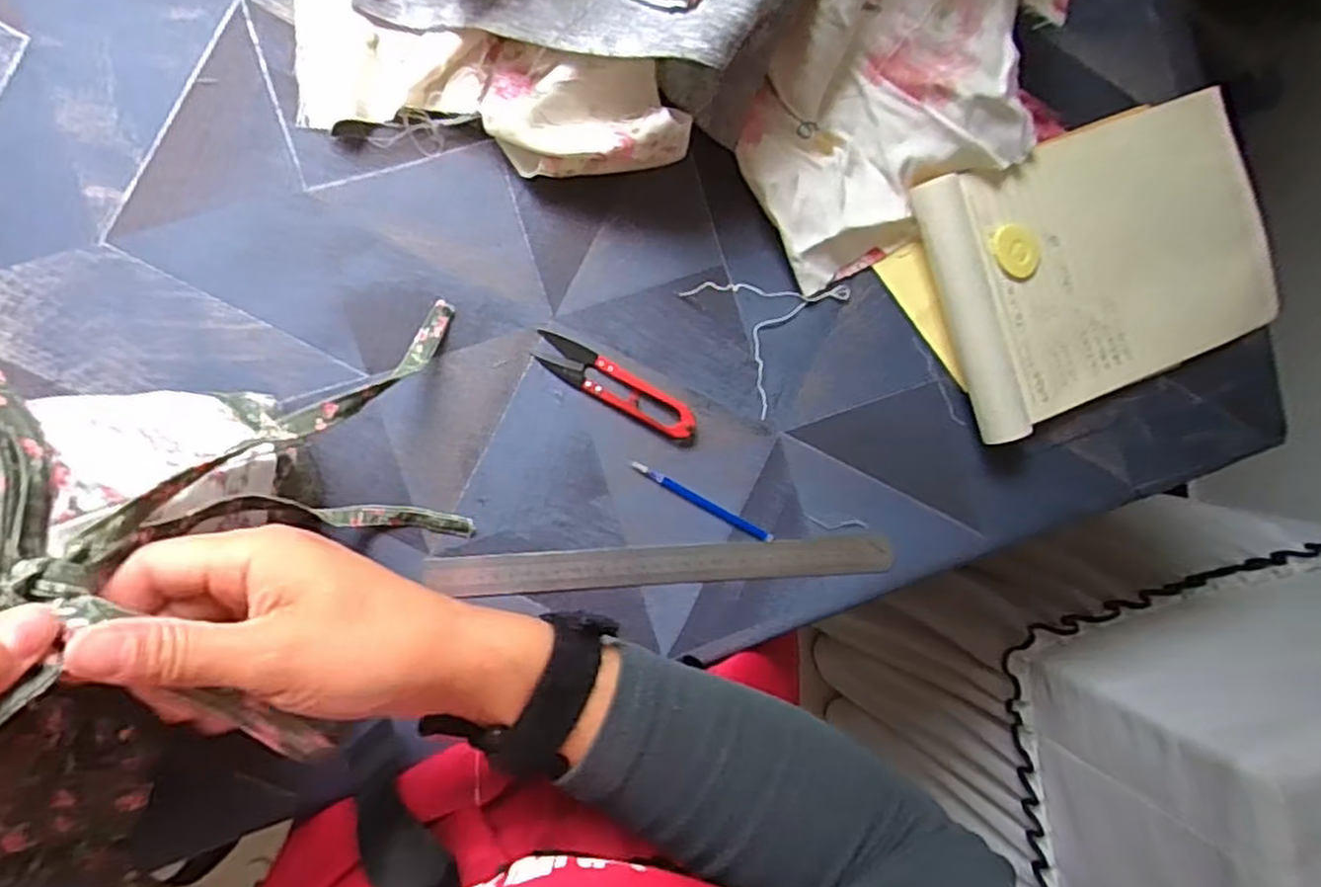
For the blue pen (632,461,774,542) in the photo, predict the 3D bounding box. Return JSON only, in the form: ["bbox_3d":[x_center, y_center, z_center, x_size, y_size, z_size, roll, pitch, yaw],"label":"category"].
[{"bbox_3d":[0.030,0.041,0.516,0.111,0.004,0.007,29,86,-8],"label":"blue pen"}]

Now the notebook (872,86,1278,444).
[{"bbox_3d":[0.313,-0.129,0.540,0.278,0.031,0.183,-21,95,-8],"label":"notebook"}]

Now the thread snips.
[{"bbox_3d":[-0.029,-0.038,0.500,0.116,0.006,0.026,28,87,-9],"label":"thread snips"}]

